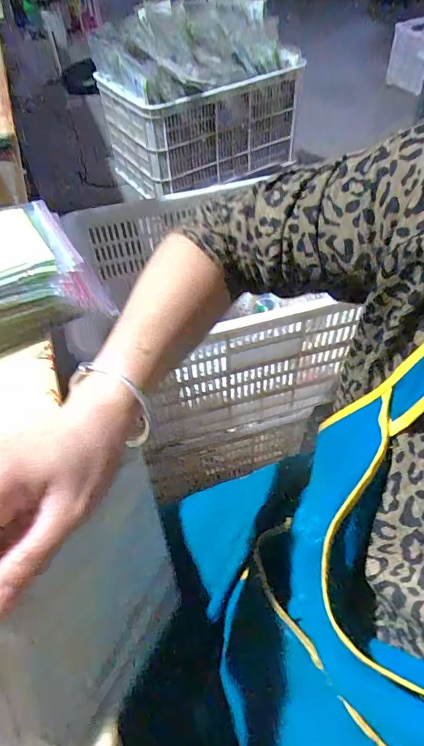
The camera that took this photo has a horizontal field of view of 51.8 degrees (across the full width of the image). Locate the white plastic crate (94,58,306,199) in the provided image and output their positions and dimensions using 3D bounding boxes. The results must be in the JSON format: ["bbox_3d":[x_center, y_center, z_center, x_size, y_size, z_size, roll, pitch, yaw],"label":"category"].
[{"bbox_3d":[-0.048,-0.909,1.591,0.595,0.314,0.424,-33,56,-21],"label":"white plastic crate"}]

